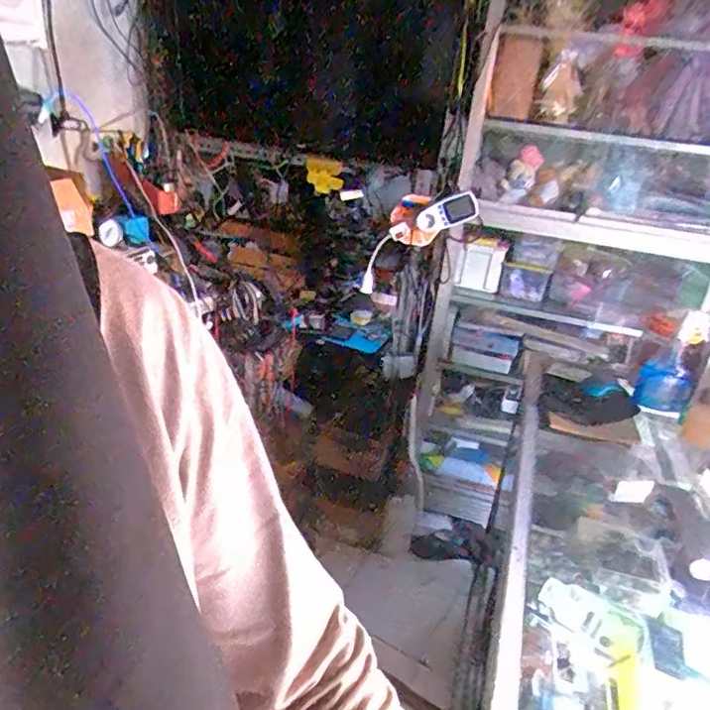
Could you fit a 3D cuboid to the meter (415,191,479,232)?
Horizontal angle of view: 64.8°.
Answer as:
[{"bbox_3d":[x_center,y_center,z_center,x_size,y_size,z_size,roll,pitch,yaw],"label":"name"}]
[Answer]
[{"bbox_3d":[0.235,-0.364,1.446,0.167,0.074,0.061,-15,11,36],"label":"meter"}]

